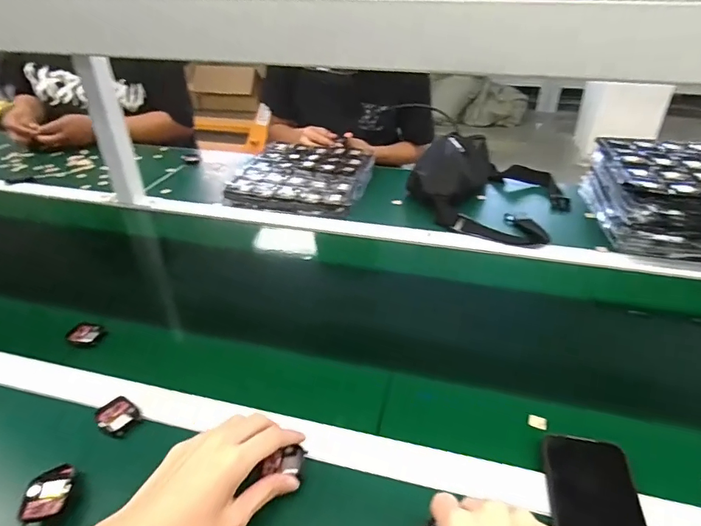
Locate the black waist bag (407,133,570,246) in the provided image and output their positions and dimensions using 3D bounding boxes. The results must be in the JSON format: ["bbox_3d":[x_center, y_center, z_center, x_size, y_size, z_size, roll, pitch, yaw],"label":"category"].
[{"bbox_3d":[0.273,-0.162,0.911,0.282,0.111,0.312,16,37,23],"label":"black waist bag"}]

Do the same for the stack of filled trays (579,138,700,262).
[{"bbox_3d":[0.591,-0.124,0.820,0.274,0.112,0.273,7,35,11],"label":"stack of filled trays"}]

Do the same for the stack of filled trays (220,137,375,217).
[{"bbox_3d":[-0.096,-0.198,1.013,0.272,0.039,0.305,10,35,15],"label":"stack of filled trays"}]

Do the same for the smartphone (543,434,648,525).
[{"bbox_3d":[0.217,0.226,0.401,0.075,0.012,0.157,1,41,14],"label":"smartphone"}]

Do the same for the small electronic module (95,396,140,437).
[{"bbox_3d":[-0.253,0.168,0.504,0.040,0.015,0.037,18,38,26],"label":"small electronic module"}]

